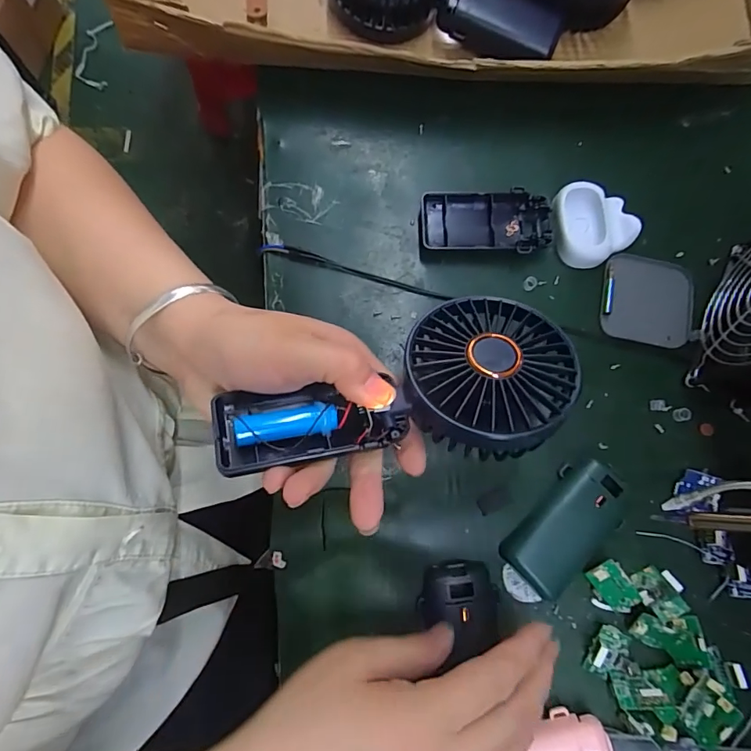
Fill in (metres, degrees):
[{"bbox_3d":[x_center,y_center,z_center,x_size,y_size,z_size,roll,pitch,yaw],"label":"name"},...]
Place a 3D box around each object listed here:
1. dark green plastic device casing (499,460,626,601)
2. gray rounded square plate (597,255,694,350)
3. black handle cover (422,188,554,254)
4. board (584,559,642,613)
[{"bbox_3d":[0.125,0.098,0.297,0.049,0.017,0.088,45,80,6],"label":"dark green plastic device casing"},{"bbox_3d":[0.200,-0.056,0.336,0.065,0.006,0.065,12,79,-1],"label":"gray rounded square plate"},{"bbox_3d":[0.082,-0.111,0.338,0.094,0.013,0.046,-1,79,-3],"label":"black handle cover"},{"bbox_3d":[0.151,0.135,0.291,0.020,0.009,0.034,-31,82,-8],"label":"board"}]

